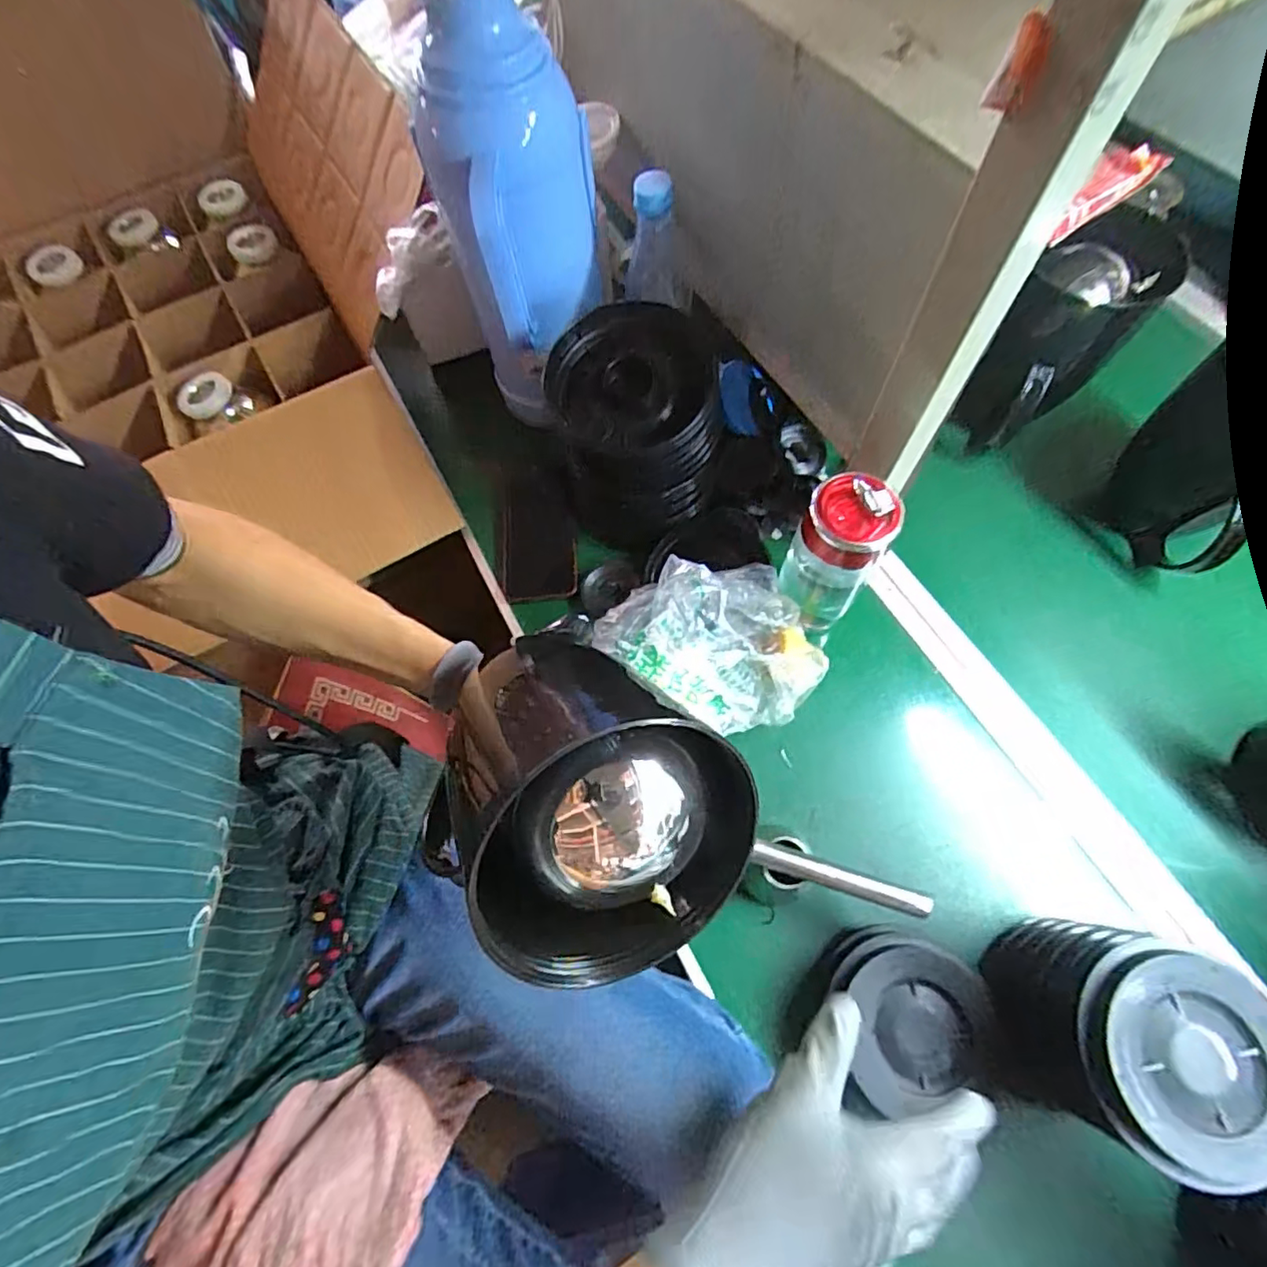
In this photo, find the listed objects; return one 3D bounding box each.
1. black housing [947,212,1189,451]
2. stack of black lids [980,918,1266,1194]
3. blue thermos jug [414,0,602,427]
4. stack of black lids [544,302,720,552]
[{"bbox_3d":[0.400,-0.271,0.601,0.127,0.171,0.099,-25,68,-9],"label":"black housing"},{"bbox_3d":[0.319,0.264,0.392,0.108,0.124,0.115,12,67,7],"label":"stack of black lids"},{"bbox_3d":[-0.098,-0.361,0.524,0.127,0.346,0.124,-16,67,-5],"label":"blue thermos jug"},{"bbox_3d":[0.002,-0.183,0.546,0.141,0.152,0.137,-13,67,-4],"label":"stack of black lids"}]

